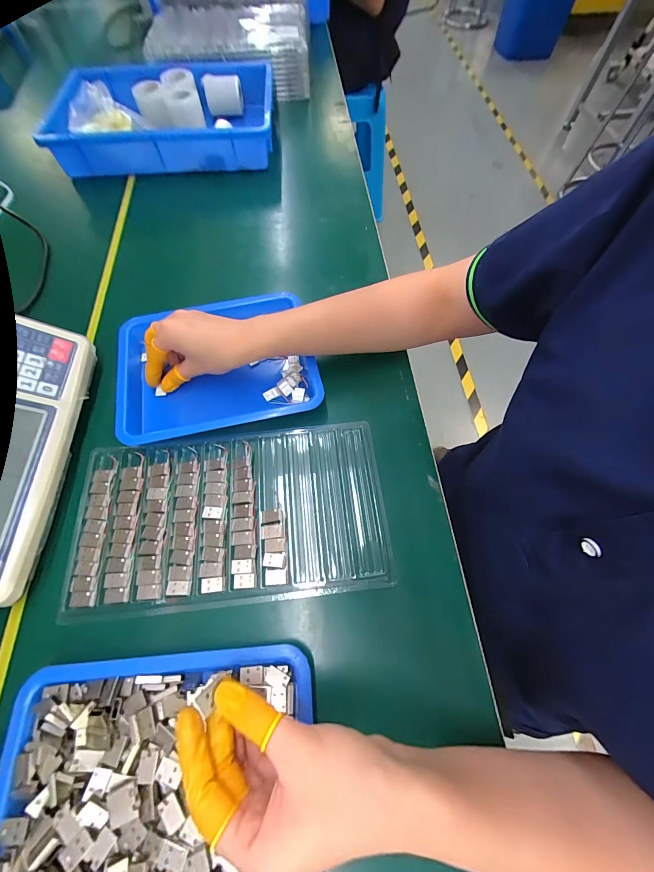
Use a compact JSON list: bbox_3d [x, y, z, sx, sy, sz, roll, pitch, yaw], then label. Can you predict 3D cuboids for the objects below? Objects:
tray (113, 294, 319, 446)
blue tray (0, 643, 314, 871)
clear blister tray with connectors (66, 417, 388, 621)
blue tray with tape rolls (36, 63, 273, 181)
[{"bbox_3d":[-0.128,-0.080,0.390,0.220,0.026,0.168,-12,66,-6],"label":"tray"},{"bbox_3d":[-0.117,0.250,0.235,0.214,0.028,0.172,-3,65,-2],"label":"blue tray"},{"bbox_3d":[-0.090,0.073,0.331,0.290,0.008,0.158,-5,65,-3],"label":"clear blister tray with connectors"},{"bbox_3d":[-0.272,-0.557,0.595,0.337,0.071,0.246,0,65,-1],"label":"blue tray with tape rolls"}]

